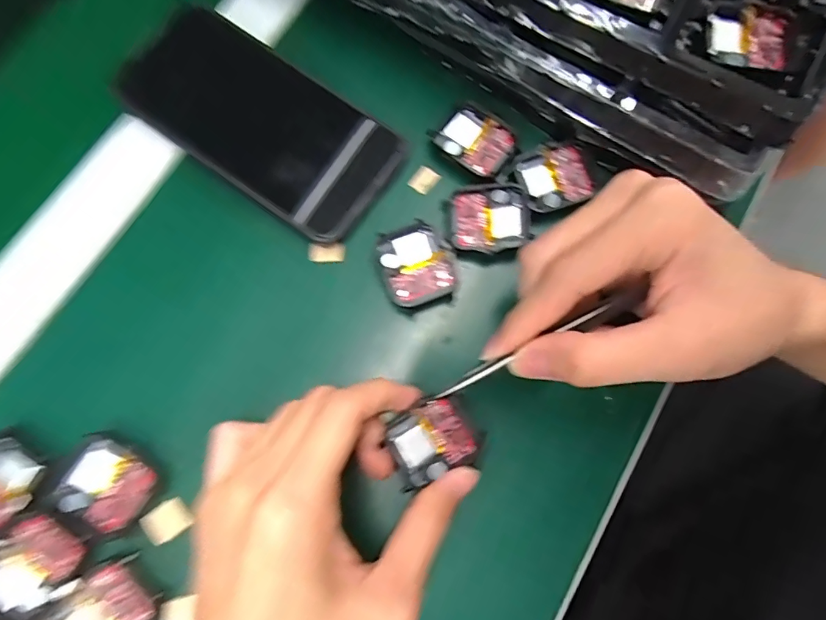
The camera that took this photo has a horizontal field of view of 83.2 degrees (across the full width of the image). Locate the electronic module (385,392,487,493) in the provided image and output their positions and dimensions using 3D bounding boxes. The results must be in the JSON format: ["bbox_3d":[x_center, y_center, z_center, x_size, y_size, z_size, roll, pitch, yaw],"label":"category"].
[{"bbox_3d":[0.011,0.063,0.229,0.044,0.008,0.034,-21,75,-23],"label":"electronic module"}]

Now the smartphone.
[{"bbox_3d":[-0.087,-0.107,0.264,0.156,0.017,0.078,34,77,9],"label":"smartphone"}]

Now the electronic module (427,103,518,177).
[{"bbox_3d":[0.036,-0.098,0.265,0.043,0.006,0.035,36,79,9],"label":"electronic module"}]

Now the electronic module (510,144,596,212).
[{"bbox_3d":[0.078,-0.074,0.260,0.039,0.007,0.036,-17,76,-4],"label":"electronic module"}]

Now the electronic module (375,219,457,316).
[{"bbox_3d":[0.002,-0.024,0.248,0.037,0.005,0.046,-22,77,-5],"label":"electronic module"}]

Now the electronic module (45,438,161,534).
[{"bbox_3d":[-0.147,0.082,0.220,0.041,0.005,0.036,29,77,8],"label":"electronic module"}]

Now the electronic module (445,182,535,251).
[{"bbox_3d":[0.041,-0.050,0.253,0.042,0.007,0.038,-2,76,0],"label":"electronic module"}]

